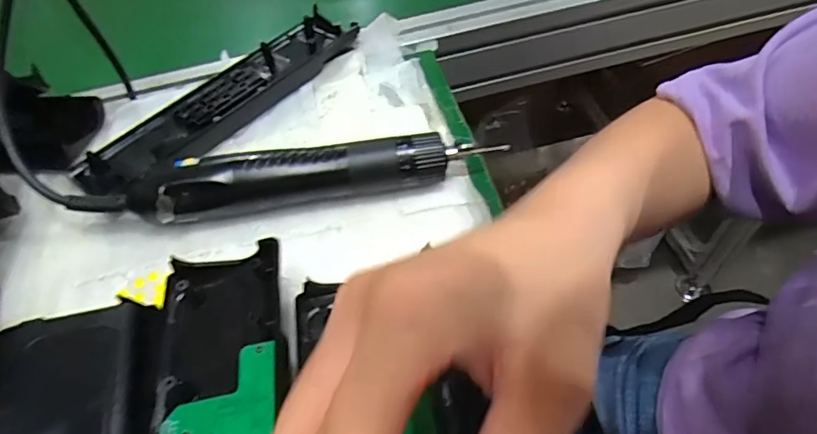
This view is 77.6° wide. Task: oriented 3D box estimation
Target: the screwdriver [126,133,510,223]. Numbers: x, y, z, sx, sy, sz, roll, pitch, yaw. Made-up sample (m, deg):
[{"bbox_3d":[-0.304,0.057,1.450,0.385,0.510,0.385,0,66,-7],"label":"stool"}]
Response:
[{"bbox_3d":[-0.058,-0.028,0.330,0.223,0.036,0.032,-10,53,-3],"label":"screwdriver"}]

